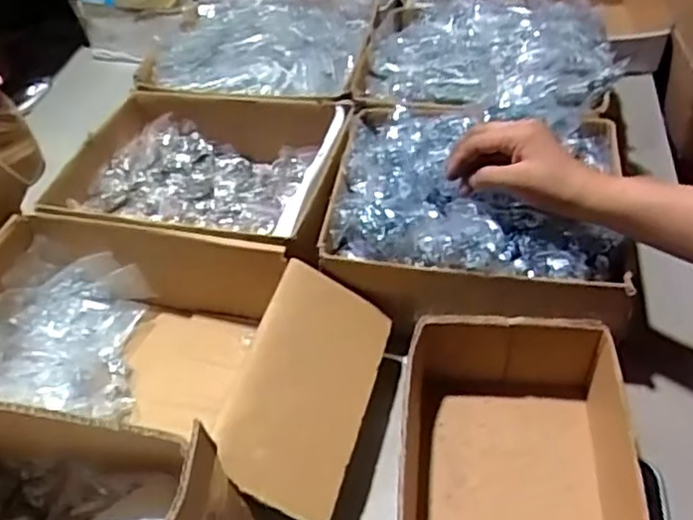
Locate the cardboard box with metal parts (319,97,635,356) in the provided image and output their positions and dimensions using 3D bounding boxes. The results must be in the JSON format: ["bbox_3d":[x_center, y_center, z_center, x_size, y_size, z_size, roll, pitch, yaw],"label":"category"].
[{"bbox_3d":[0.138,-0.059,0.730,0.295,0.117,0.272,5,47,11],"label":"cardboard box with metal parts"}]

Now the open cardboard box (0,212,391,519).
[{"bbox_3d":[-0.182,0.107,0.661,0.426,0.129,0.267,15,50,19],"label":"open cardboard box"}]

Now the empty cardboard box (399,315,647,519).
[{"bbox_3d":[0.127,0.178,0.542,0.170,0.093,0.257,2,46,8],"label":"empty cardboard box"}]

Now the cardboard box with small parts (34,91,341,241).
[{"bbox_3d":[-0.172,-0.092,0.835,0.324,0.102,0.255,9,48,14],"label":"cardboard box with small parts"}]

